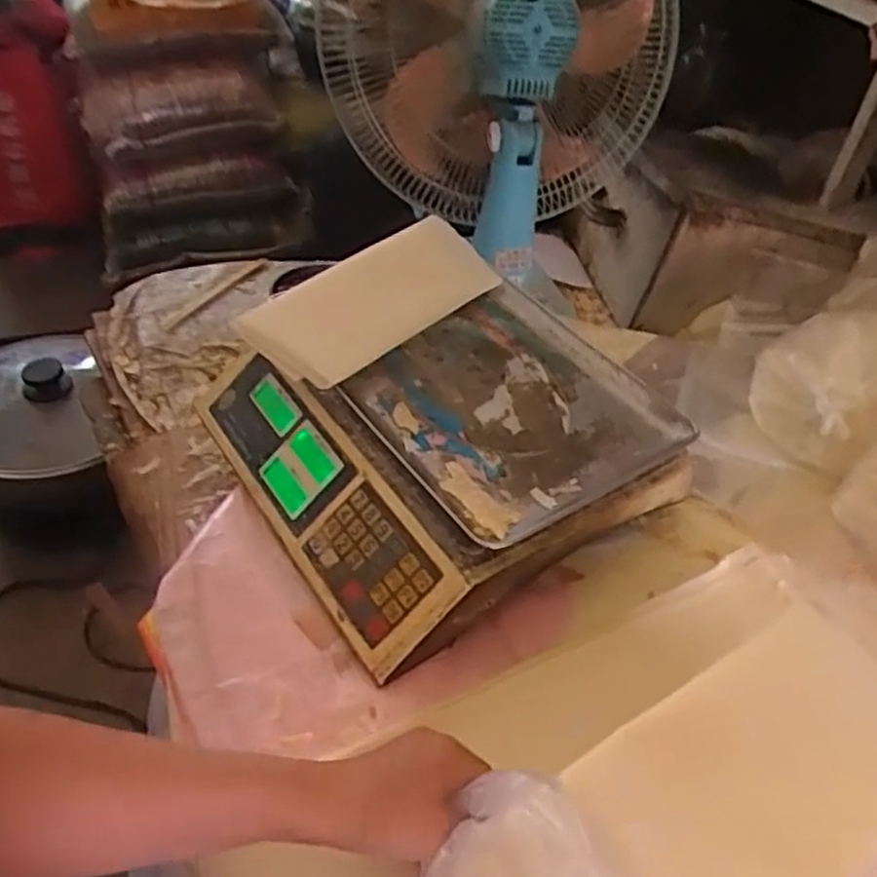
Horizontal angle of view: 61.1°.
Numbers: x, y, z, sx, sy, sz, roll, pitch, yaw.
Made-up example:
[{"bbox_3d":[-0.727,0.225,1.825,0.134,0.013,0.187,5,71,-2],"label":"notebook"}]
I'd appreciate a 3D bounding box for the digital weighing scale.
[{"bbox_3d":[-0.005,-0.002,0.660,0.311,0.111,0.326,-22,50,-28],"label":"digital weighing scale"}]

